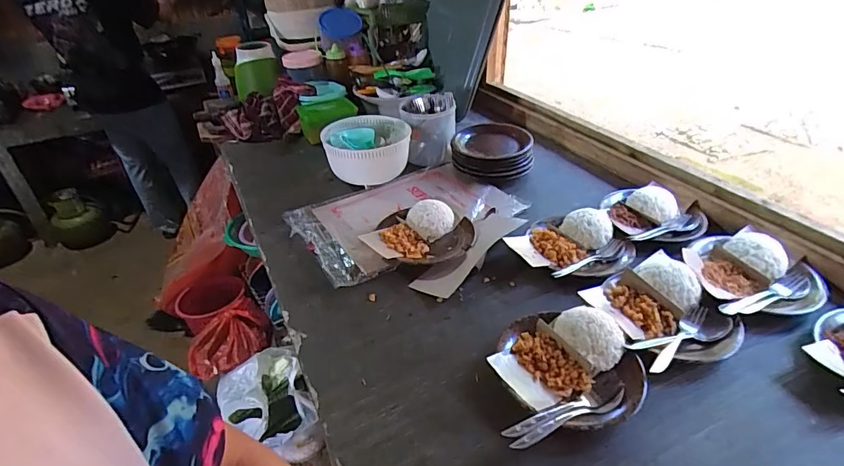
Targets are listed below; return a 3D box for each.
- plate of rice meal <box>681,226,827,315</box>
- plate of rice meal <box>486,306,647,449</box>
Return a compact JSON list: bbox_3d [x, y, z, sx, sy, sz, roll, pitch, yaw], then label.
[{"bbox_3d":[0.525,0.056,0.738,0.195,0.045,0.185,-2,35,2],"label":"plate of rice meal"},{"bbox_3d":[0.182,0.175,0.604,0.207,0.058,0.178,-12,36,-12],"label":"plate of rice meal"}]

